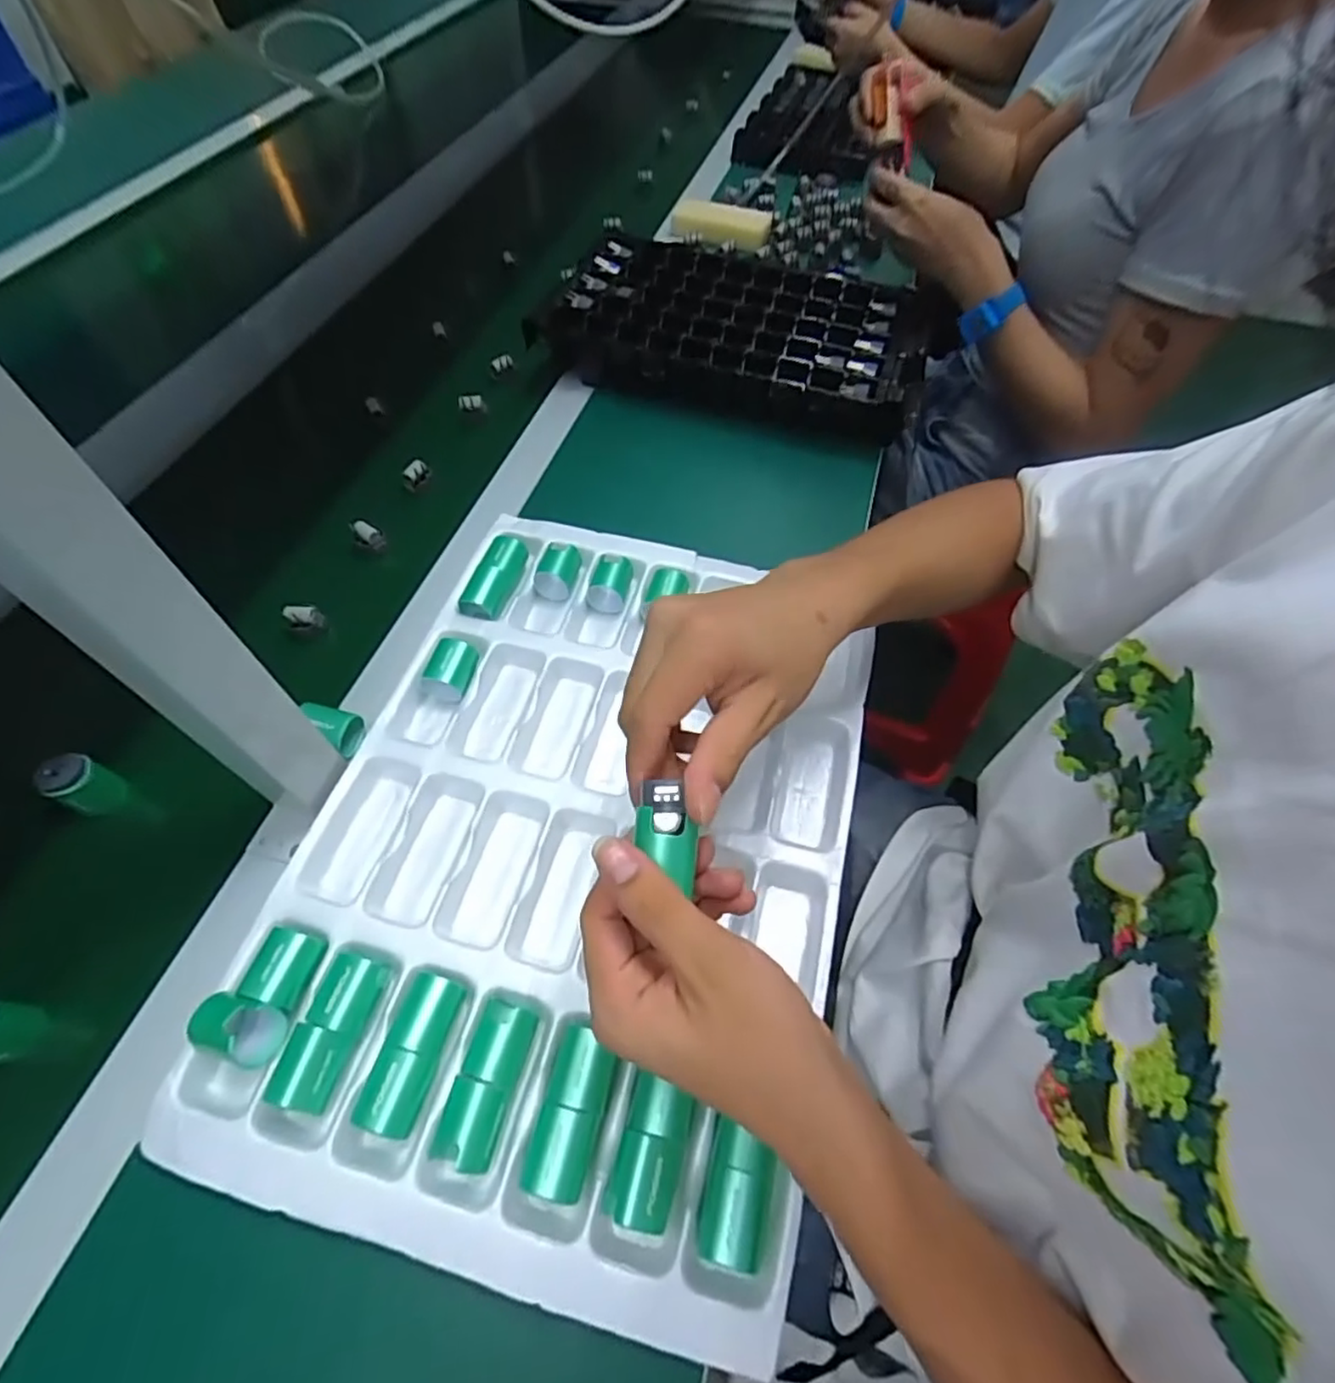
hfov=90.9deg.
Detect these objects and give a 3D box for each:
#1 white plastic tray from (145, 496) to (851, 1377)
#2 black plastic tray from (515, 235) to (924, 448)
[{"bbox_3d":[-0.055,0.075,0.418,0.320,0.044,0.451,14,58,6],"label":"white plastic tray"},{"bbox_3d":[0.075,-0.375,0.682,0.373,0.056,0.229,15,58,7],"label":"black plastic tray"}]

